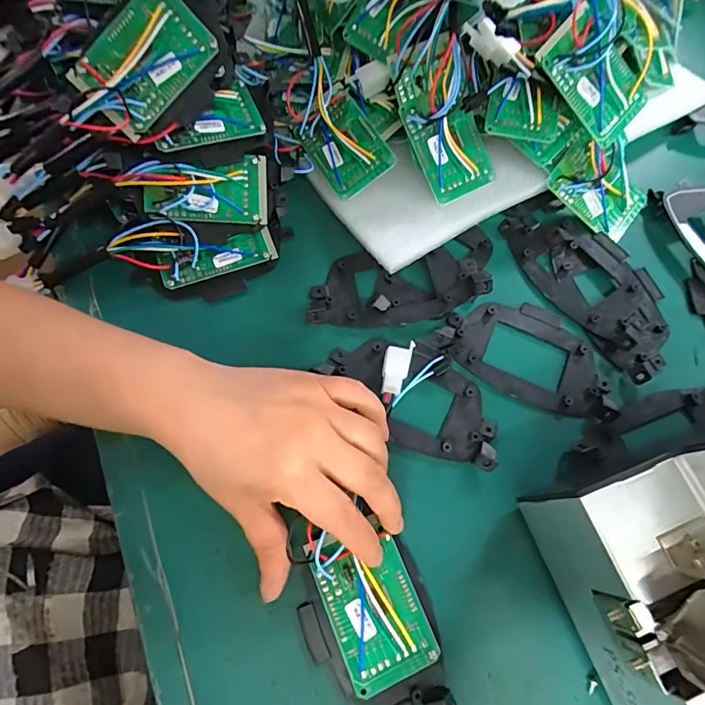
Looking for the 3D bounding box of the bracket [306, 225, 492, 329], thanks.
[{"bbox_3d":[0.038,-0.052,0.316,0.138,0.018,0.062,-9,71,-6],"label":"bracket"}]

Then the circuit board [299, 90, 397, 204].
[{"bbox_3d":[-0.005,-0.153,0.332,0.050,0.008,0.070,-34,81,9],"label":"circuit board"}]

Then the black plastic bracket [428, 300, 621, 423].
[{"bbox_3d":[0.123,-0.001,0.309,0.123,0.010,0.068,27,71,7],"label":"black plastic bracket"}]

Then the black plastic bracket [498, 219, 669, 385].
[{"bbox_3d":[0.181,-0.054,0.329,0.072,0.012,0.143,-35,75,-14],"label":"black plastic bracket"}]

